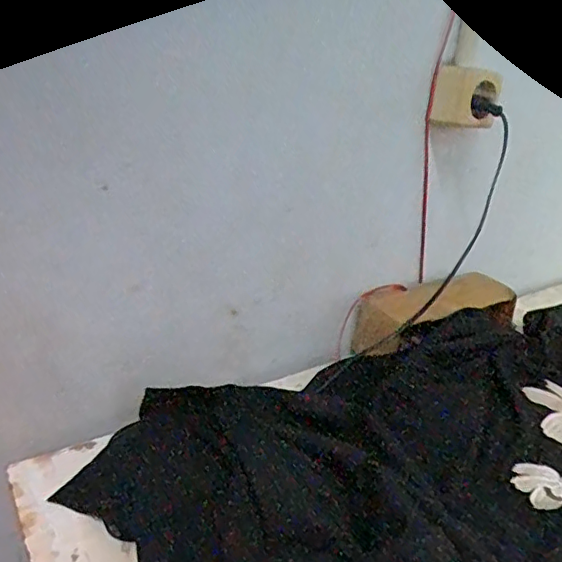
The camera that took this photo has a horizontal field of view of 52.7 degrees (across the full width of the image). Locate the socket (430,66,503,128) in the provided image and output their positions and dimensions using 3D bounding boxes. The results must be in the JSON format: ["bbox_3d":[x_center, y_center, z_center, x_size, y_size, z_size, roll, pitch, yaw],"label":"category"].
[{"bbox_3d":[0.198,-0.195,0.604,0.059,0.059,0.041,-11,27,-24],"label":"socket"}]

